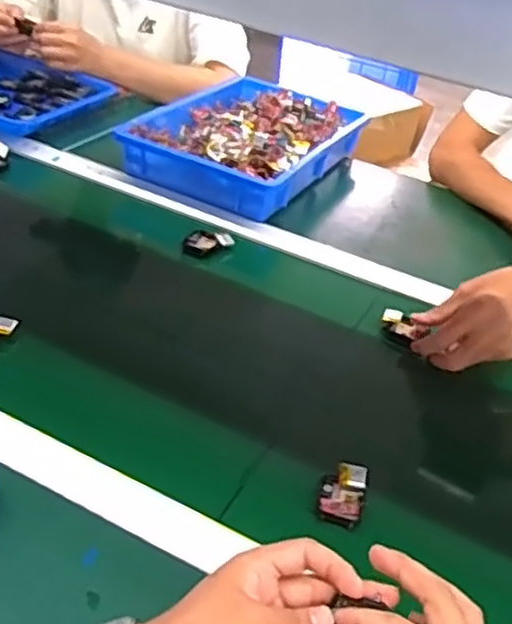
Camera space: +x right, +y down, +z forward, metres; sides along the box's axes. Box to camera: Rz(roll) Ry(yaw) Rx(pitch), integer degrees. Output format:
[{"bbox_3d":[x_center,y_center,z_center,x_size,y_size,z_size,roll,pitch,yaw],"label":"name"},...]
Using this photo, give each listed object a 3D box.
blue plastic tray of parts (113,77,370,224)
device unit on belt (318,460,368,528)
[{"bbox_3d":[-0.014,-0.254,1.069,0.254,0.061,0.347,21,37,21],"label":"blue plastic tray of parts"},{"bbox_3d":[0.070,0.146,0.583,0.037,0.018,0.053,11,34,7],"label":"device unit on belt"}]

